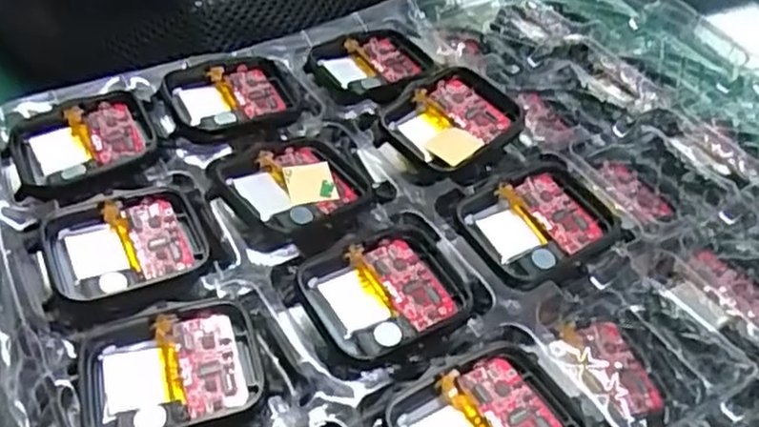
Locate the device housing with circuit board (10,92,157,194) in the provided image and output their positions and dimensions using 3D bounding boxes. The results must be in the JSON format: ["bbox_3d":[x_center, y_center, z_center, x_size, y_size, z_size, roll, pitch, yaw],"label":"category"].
[{"bbox_3d":[-0.095,-0.024,0.239,0.042,0.008,0.036,-18,50,-24],"label":"device housing with circuit board"}]

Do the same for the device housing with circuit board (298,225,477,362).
[{"bbox_3d":[0.003,0.022,0.208,0.045,0.005,0.037,-20,50,-25],"label":"device housing with circuit board"}]

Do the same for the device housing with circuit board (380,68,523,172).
[{"bbox_3d":[0.026,-0.032,0.258,0.040,0.009,0.036,-34,59,-18],"label":"device housing with circuit board"}]

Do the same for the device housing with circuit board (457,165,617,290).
[{"bbox_3d":[0.049,0.003,0.230,0.045,0.007,0.036,-19,50,-24],"label":"device housing with circuit board"}]

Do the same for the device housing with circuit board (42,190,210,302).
[{"bbox_3d":[-0.073,0.009,0.215,0.043,0.009,0.035,-17,49,-22],"label":"device housing with circuit board"}]

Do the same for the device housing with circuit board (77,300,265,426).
[{"bbox_3d":[-0.052,0.039,0.184,0.044,0.004,0.036,-8,46,-15],"label":"device housing with circuit board"}]

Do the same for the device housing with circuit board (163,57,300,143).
[{"bbox_3d":[-0.050,-0.041,0.260,0.044,0.006,0.038,-15,48,-20],"label":"device housing with circuit board"}]

